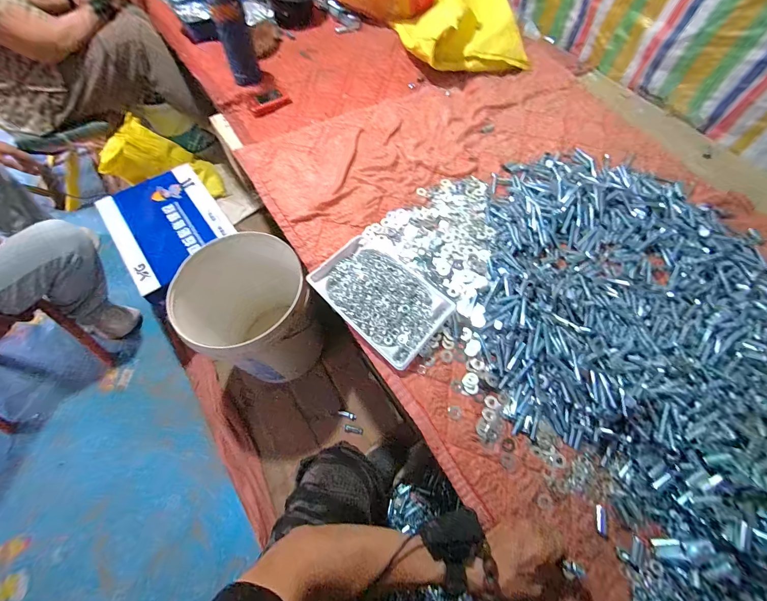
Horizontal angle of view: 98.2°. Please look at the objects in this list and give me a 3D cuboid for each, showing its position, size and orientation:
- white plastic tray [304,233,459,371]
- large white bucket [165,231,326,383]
[{"bbox_3d":[-0.006,-0.010,0.618,0.248,0.031,0.158,42,72,18],"label":"white plastic tray"},{"bbox_3d":[-0.326,0.025,0.937,0.296,0.349,0.335,28,68,13],"label":"large white bucket"}]

